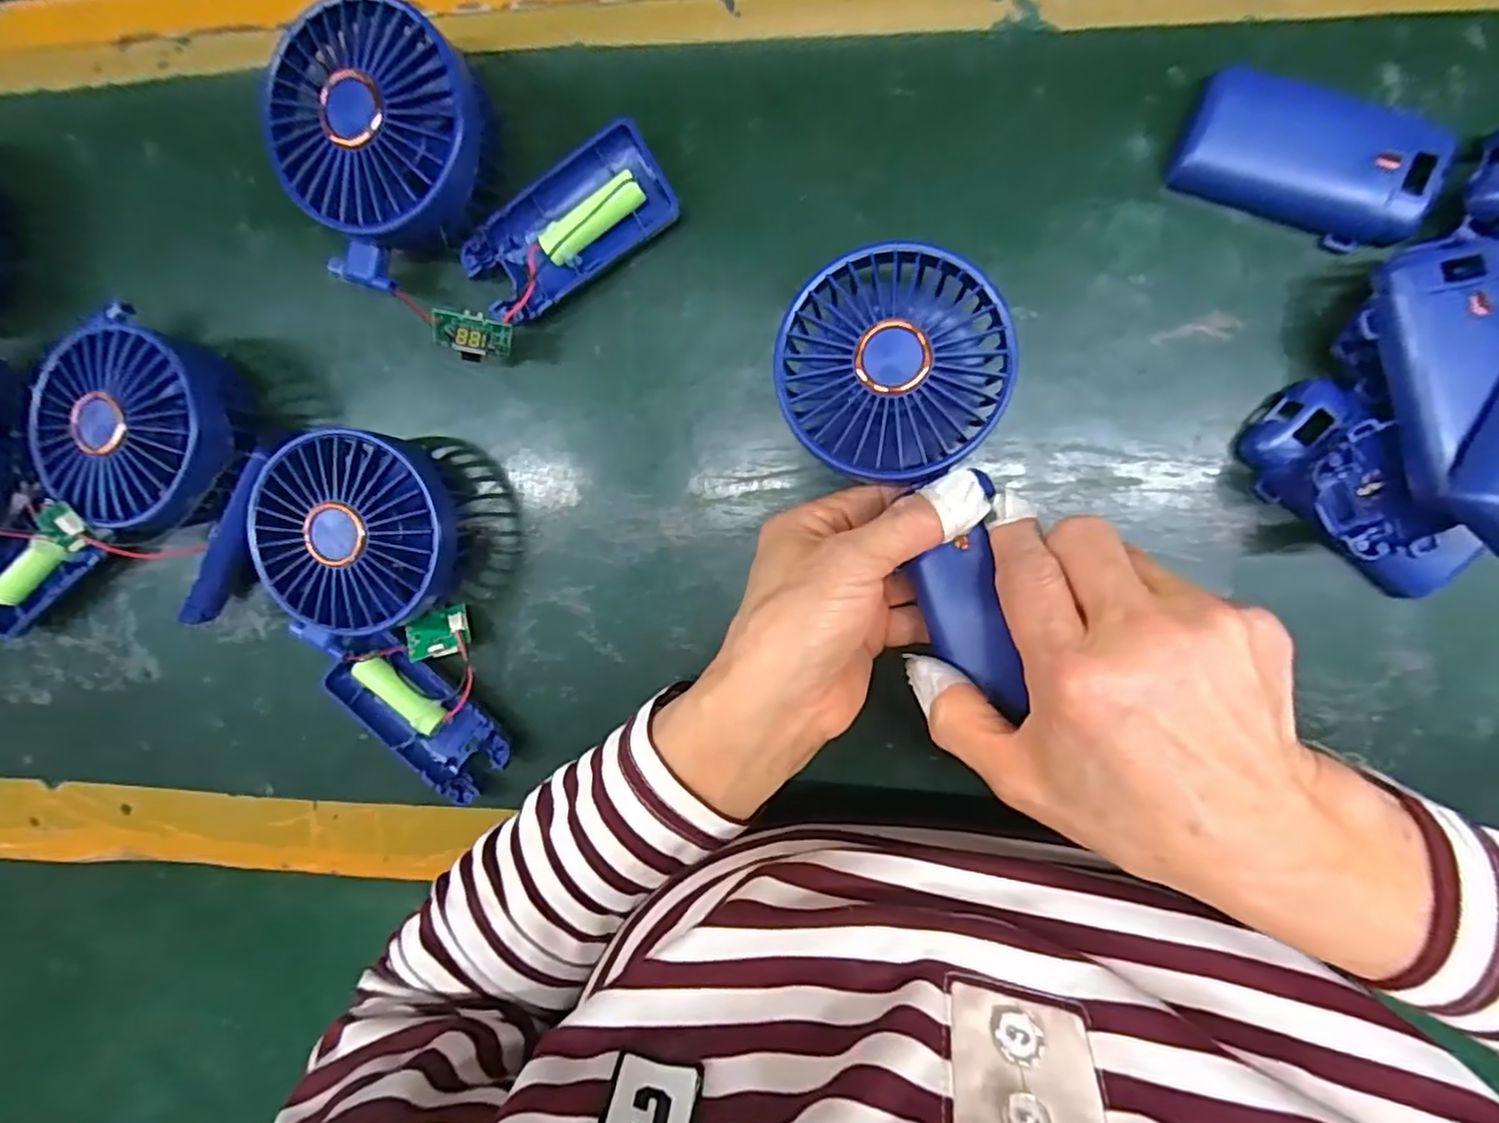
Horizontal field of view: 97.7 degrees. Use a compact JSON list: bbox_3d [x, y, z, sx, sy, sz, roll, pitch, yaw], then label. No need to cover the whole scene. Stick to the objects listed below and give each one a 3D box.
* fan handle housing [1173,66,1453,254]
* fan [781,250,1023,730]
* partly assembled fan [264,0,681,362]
[{"bbox_3d":[0.214,-0.154,0.250,0.091,0.016,0.043,22,98,4],"label":"fan handle housing"},{"bbox_3d":[0.064,-0.032,0.246,0.081,0.031,0.165,-15,87,8],"label":"fan"},{"bbox_3d":[-0.121,-0.165,0.274,0.128,0.046,0.135,-37,91,9],"label":"partly assembled fan"}]

